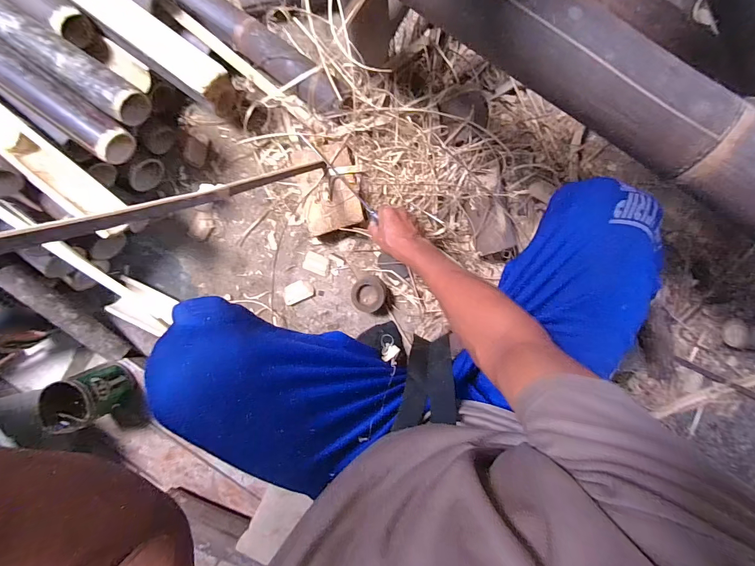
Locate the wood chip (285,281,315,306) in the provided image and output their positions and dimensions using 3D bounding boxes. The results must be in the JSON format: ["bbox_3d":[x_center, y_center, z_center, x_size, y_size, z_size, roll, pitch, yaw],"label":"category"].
[{"bbox_3d":[-0.174,0.019,0.760,0.064,0.004,0.042,-24,95,7],"label":"wood chip"}]

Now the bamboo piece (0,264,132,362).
[{"bbox_3d":[-0.601,0.064,0.672,0.048,0.054,0.247,-36,114,5],"label":"bamboo piece"}]

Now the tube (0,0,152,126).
[{"bbox_3d":[-0.692,-0.481,0.557,0.706,0.048,0.064,34,99,-1],"label":"tube"}]

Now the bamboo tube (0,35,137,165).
[{"bbox_3d":[-0.600,-0.354,0.536,0.491,0.050,0.072,38,96,-4],"label":"bamboo tube"}]

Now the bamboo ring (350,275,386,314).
[{"bbox_3d":[-0.018,0.023,0.730,0.074,0.051,0.068,1,98,4],"label":"bamboo ring"}]

